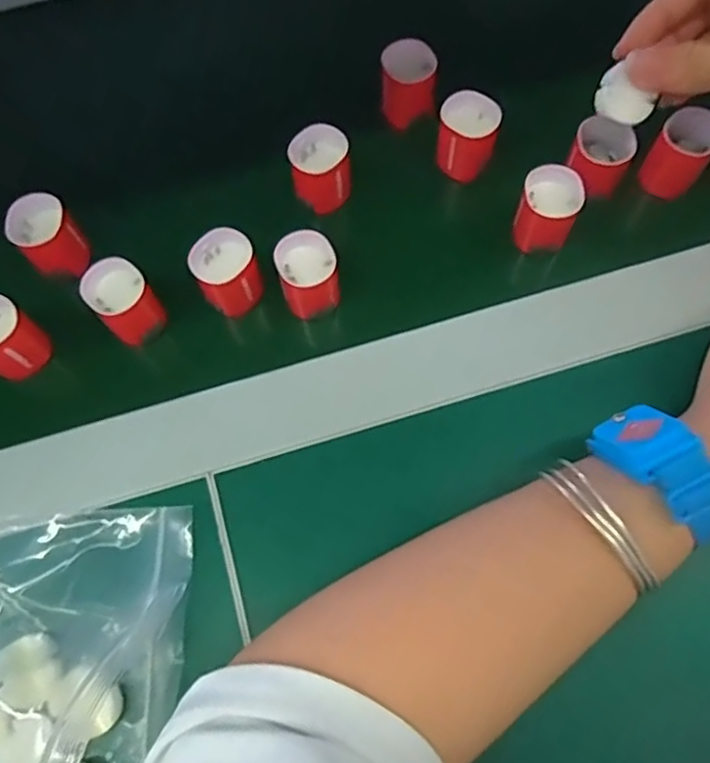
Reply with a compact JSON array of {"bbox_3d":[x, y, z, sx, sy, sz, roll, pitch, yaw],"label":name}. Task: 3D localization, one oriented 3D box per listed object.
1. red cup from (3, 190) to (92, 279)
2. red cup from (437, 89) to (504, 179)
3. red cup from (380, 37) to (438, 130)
[{"bbox_3d":[-0.158,-0.075,0.333,0.030,0.031,0.033,-1,69,2],"label":"red cup"},{"bbox_3d":[0.060,-0.131,0.346,0.030,0.031,0.031,14,71,7],"label":"red cup"},{"bbox_3d":[0.029,-0.165,0.357,0.028,0.034,0.027,-1,69,2],"label":"red cup"}]

